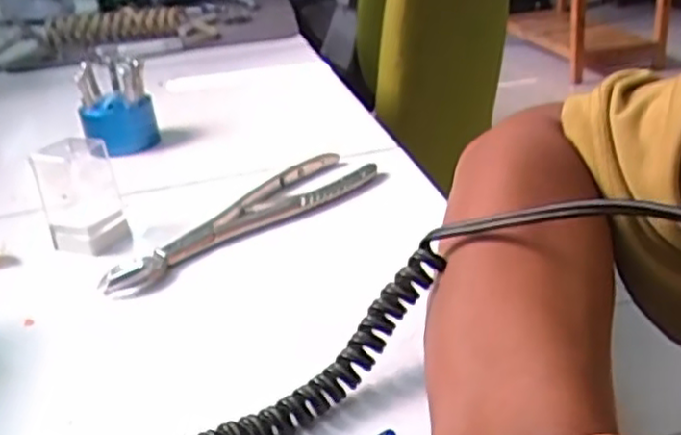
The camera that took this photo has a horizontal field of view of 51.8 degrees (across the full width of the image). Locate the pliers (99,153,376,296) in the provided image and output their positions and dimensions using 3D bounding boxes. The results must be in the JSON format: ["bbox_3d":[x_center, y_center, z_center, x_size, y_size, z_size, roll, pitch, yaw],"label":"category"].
[{"bbox_3d":[-0.056,0.000,0.431,0.048,0.011,0.195,18,35,41],"label":"pliers"}]

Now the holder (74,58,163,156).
[{"bbox_3d":[-0.184,-0.090,0.576,0.056,0.064,0.051,-15,27,-16],"label":"holder"}]

